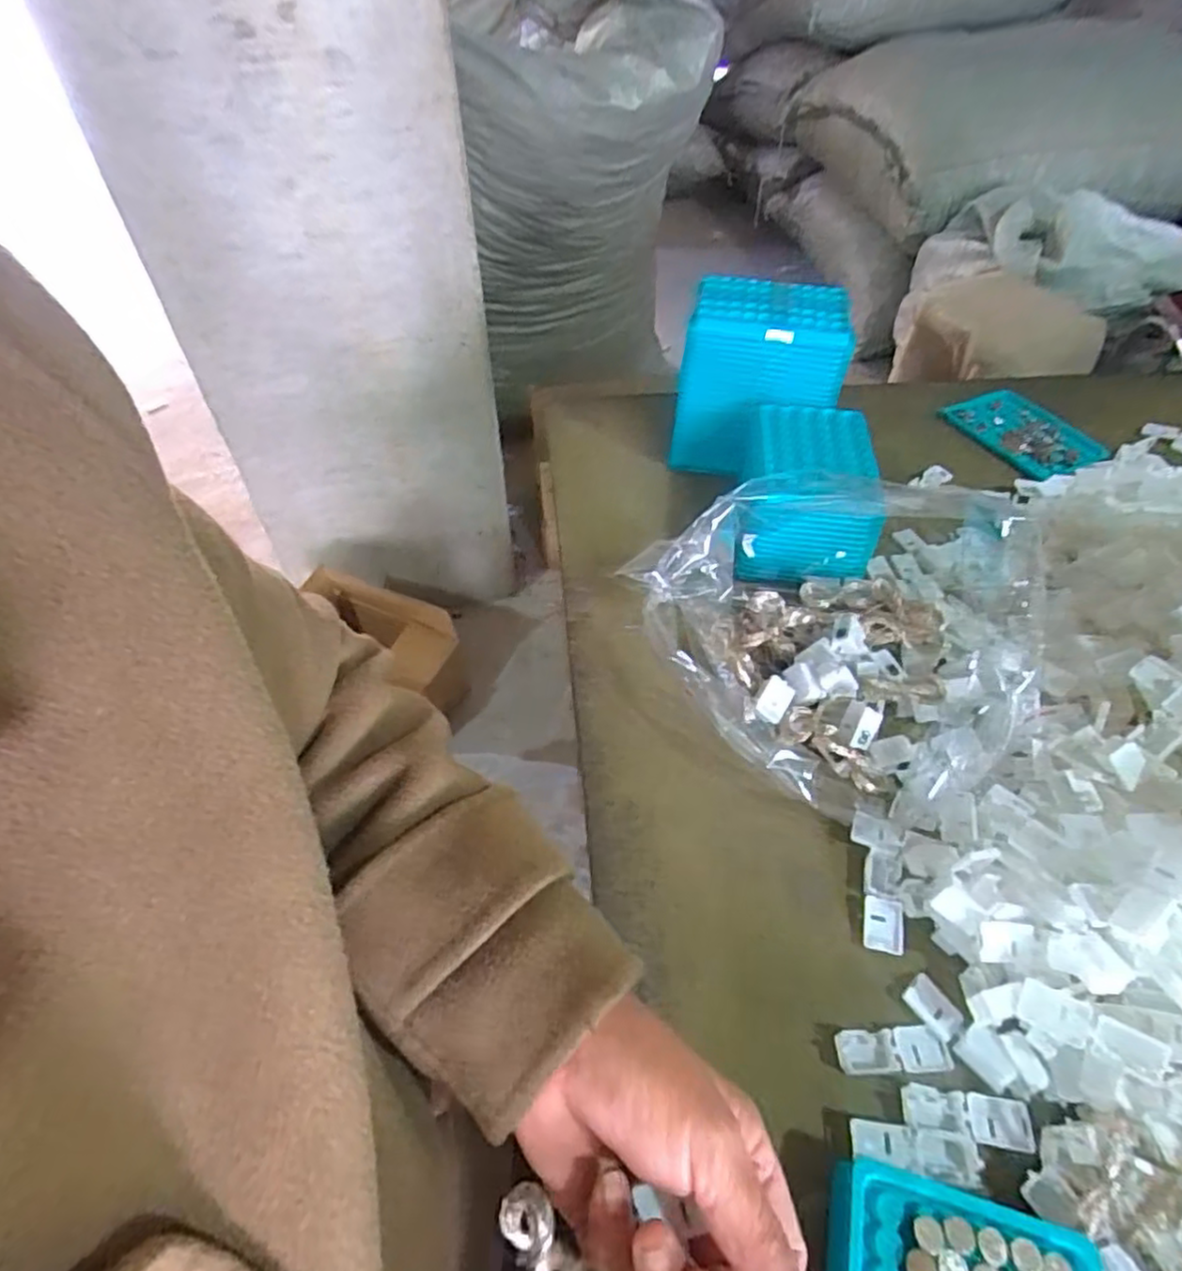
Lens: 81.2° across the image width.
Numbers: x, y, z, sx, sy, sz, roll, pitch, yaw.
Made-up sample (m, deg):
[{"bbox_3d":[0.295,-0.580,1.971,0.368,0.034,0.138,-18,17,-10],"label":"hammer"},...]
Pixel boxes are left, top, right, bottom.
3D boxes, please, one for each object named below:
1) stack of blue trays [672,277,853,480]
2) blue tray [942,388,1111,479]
[{"bbox_3d":[0.141,-0.215,0.593,0.130,0.139,0.079,8,50,6],"label":"stack of blue trays"},{"bbox_3d":[0.418,-0.198,0.668,0.081,0.013,0.128,-22,53,-18],"label":"blue tray"}]

